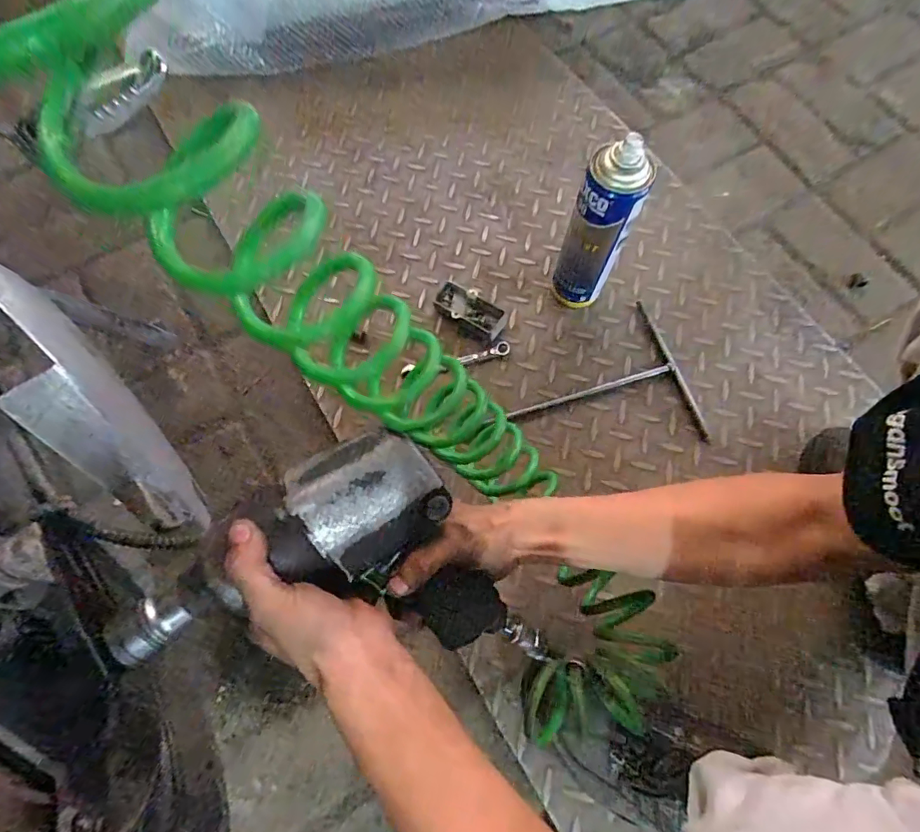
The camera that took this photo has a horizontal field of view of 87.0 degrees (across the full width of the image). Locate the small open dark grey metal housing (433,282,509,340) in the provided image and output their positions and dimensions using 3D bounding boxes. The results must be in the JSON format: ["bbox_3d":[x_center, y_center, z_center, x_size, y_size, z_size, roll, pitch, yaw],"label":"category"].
[{"bbox_3d":[0.014,-0.137,0.623,0.092,0.024,0.048,25,74,9],"label":"small open dark grey metal housing"}]

